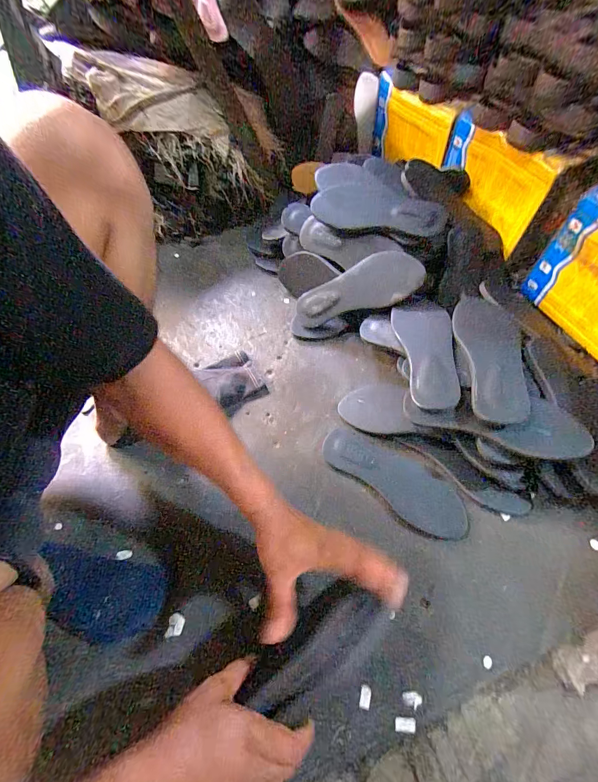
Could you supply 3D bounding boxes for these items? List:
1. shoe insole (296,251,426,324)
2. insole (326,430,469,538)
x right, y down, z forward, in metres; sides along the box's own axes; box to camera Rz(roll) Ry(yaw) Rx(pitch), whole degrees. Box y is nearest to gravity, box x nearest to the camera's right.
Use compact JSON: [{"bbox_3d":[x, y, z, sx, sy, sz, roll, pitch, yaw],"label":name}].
[{"bbox_3d":[0.108,-0.192,0.634,0.241,0.010,0.089,-16,99,26],"label":"shoe insole"},{"bbox_3d":[0.153,0.147,0.543,0.248,0.018,0.083,29,66,17],"label":"insole"}]

